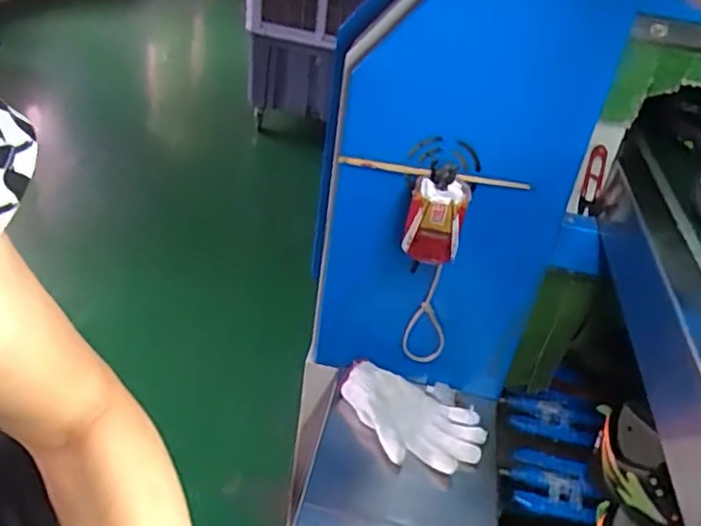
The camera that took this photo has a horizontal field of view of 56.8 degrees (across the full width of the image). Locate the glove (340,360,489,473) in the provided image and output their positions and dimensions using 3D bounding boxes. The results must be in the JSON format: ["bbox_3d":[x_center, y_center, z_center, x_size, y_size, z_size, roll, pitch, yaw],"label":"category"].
[{"bbox_3d":[0.077,0.206,0.865,0.201,0.043,0.127,19,36,18],"label":"glove"}]

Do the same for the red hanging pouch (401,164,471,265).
[{"bbox_3d":[0.101,-0.053,0.766,0.066,0.095,0.068,12,35,9],"label":"red hanging pouch"}]

